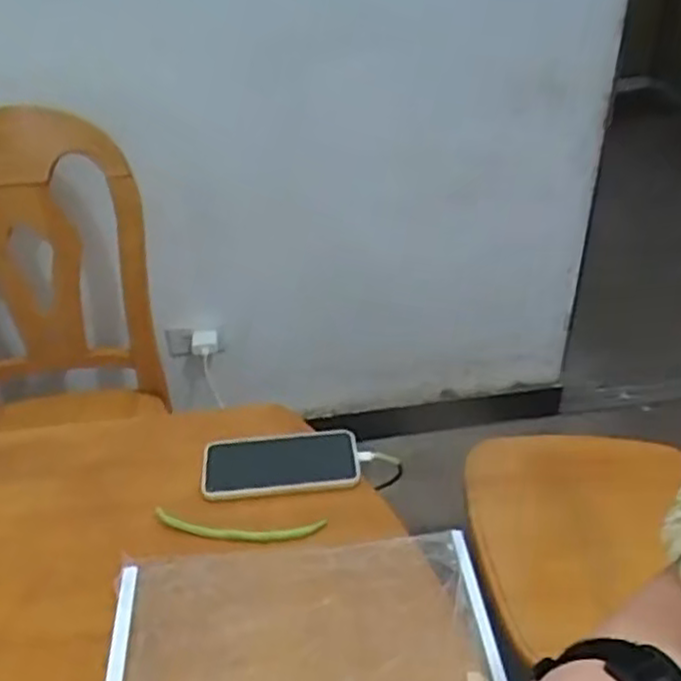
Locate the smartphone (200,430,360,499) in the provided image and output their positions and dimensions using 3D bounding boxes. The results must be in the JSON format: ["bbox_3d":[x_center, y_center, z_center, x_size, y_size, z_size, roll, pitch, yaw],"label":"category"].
[{"bbox_3d":[-0.063,0.128,0.773,0.161,0.014,0.092,-3,38,-2],"label":"smartphone"}]

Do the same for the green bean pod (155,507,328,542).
[{"bbox_3d":[-0.099,0.181,0.706,0.164,0.013,0.025,2,38,5],"label":"green bean pod"}]

